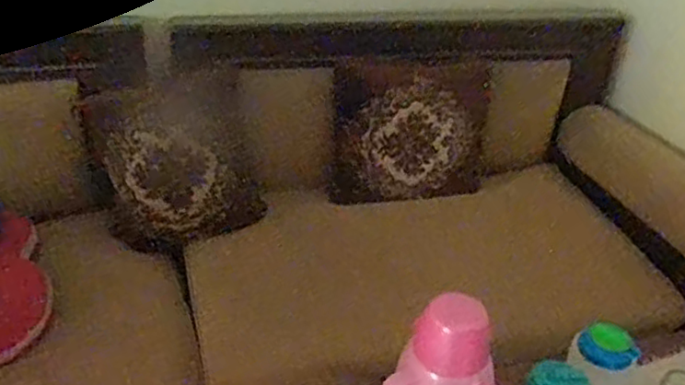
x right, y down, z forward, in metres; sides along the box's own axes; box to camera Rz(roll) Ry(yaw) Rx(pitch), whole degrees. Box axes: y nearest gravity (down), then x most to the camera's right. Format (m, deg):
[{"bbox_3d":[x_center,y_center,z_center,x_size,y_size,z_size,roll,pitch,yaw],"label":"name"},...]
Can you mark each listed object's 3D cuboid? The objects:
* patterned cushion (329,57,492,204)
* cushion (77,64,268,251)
[{"bbox_3d":[0.163,-0.147,1.625,0.378,0.328,0.120,1,10,-8],"label":"patterned cushion"},{"bbox_3d":[-0.375,-0.073,1.487,0.342,0.372,0.120,-16,1,-26],"label":"cushion"}]

